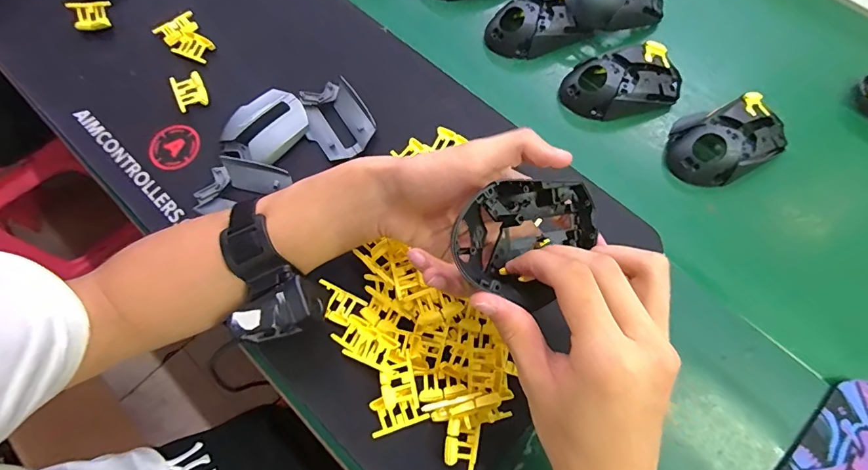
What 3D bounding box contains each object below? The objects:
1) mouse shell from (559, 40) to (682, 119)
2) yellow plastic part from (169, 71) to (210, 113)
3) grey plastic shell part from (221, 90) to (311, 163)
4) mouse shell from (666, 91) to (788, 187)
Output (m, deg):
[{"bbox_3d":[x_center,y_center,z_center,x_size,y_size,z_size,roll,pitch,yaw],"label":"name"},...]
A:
[{"bbox_3d":[0.185,-0.152,0.421,0.116,0.035,0.071,-19,72,-7],"label":"mouse shell"},{"bbox_3d":[-0.239,-0.139,0.421,0.028,0.011,0.039,-24,73,-8],"label":"yellow plastic part"},{"bbox_3d":[-0.160,-0.098,0.404,0.059,0.021,0.079,36,74,11],"label":"grey plastic shell part"},{"bbox_3d":[0.272,-0.091,0.398,0.112,0.038,0.075,-23,73,-8],"label":"mouse shell"}]

